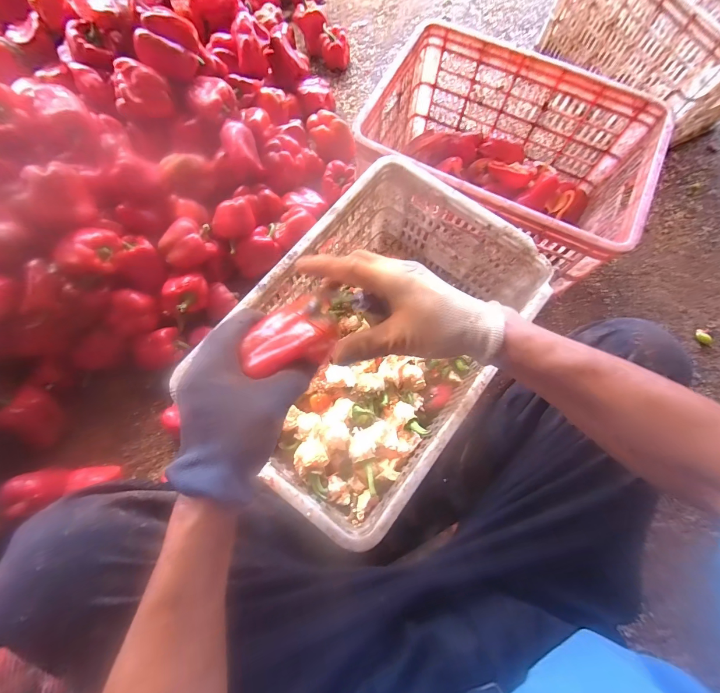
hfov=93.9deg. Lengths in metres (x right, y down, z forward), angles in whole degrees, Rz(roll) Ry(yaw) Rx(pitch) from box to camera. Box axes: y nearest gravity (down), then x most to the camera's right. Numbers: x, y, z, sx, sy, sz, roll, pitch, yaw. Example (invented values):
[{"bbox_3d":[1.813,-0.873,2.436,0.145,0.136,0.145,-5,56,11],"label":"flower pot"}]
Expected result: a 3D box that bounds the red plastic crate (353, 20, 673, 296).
[{"bbox_3d":[0.269,-0.369,0.683,0.488,0.223,0.339,25,75,6],"label":"red plastic crate"}]

